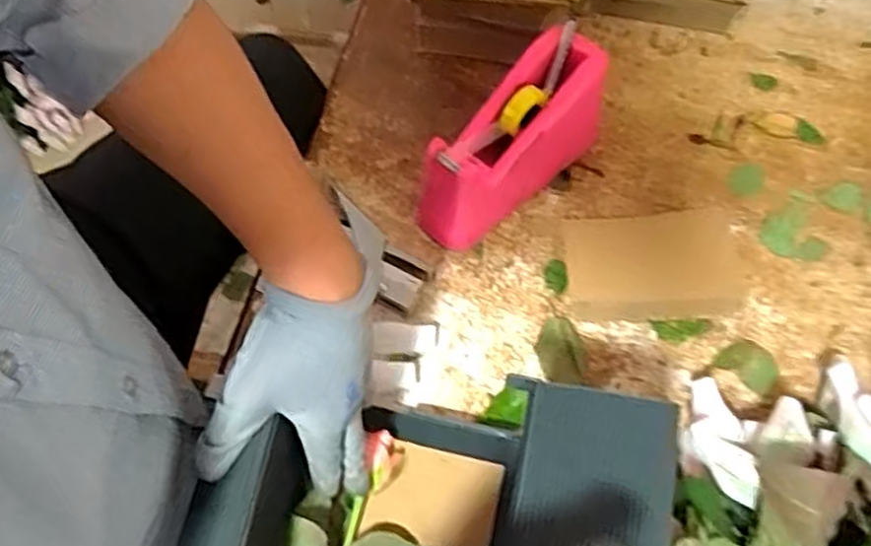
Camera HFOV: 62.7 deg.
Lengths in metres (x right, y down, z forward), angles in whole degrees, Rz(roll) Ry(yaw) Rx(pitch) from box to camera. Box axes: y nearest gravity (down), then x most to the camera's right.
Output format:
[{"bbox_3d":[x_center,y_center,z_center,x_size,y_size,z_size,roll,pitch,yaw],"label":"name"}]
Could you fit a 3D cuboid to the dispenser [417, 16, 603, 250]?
[{"bbox_3d":[0.067,-0.116,0.645,0.202,0.104,0.083,-42,71,-16],"label":"dispenser"}]

